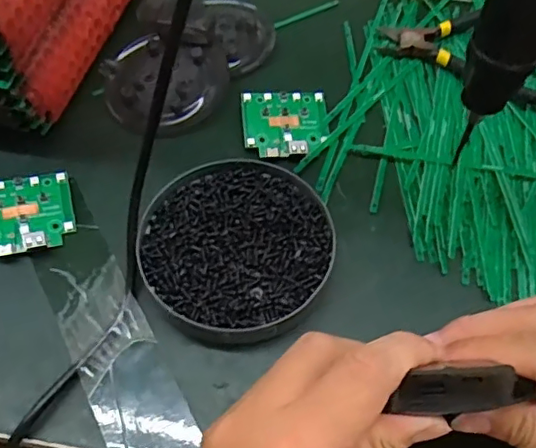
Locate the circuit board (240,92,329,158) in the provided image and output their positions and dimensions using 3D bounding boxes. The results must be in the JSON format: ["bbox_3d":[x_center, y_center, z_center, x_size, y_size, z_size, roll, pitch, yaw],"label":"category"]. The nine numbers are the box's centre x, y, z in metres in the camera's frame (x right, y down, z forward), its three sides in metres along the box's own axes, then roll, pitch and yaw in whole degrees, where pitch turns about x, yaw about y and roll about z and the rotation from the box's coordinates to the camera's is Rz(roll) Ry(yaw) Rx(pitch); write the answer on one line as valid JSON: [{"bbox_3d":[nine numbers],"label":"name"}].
[{"bbox_3d":[0.013,-0.070,0.394,0.058,0.009,0.054,-5,58,-4],"label":"circuit board"}]

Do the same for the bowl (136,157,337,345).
[{"bbox_3d":[-0.018,0.011,0.341,0.110,0.019,0.120,0,58,-1],"label":"bowl"}]

